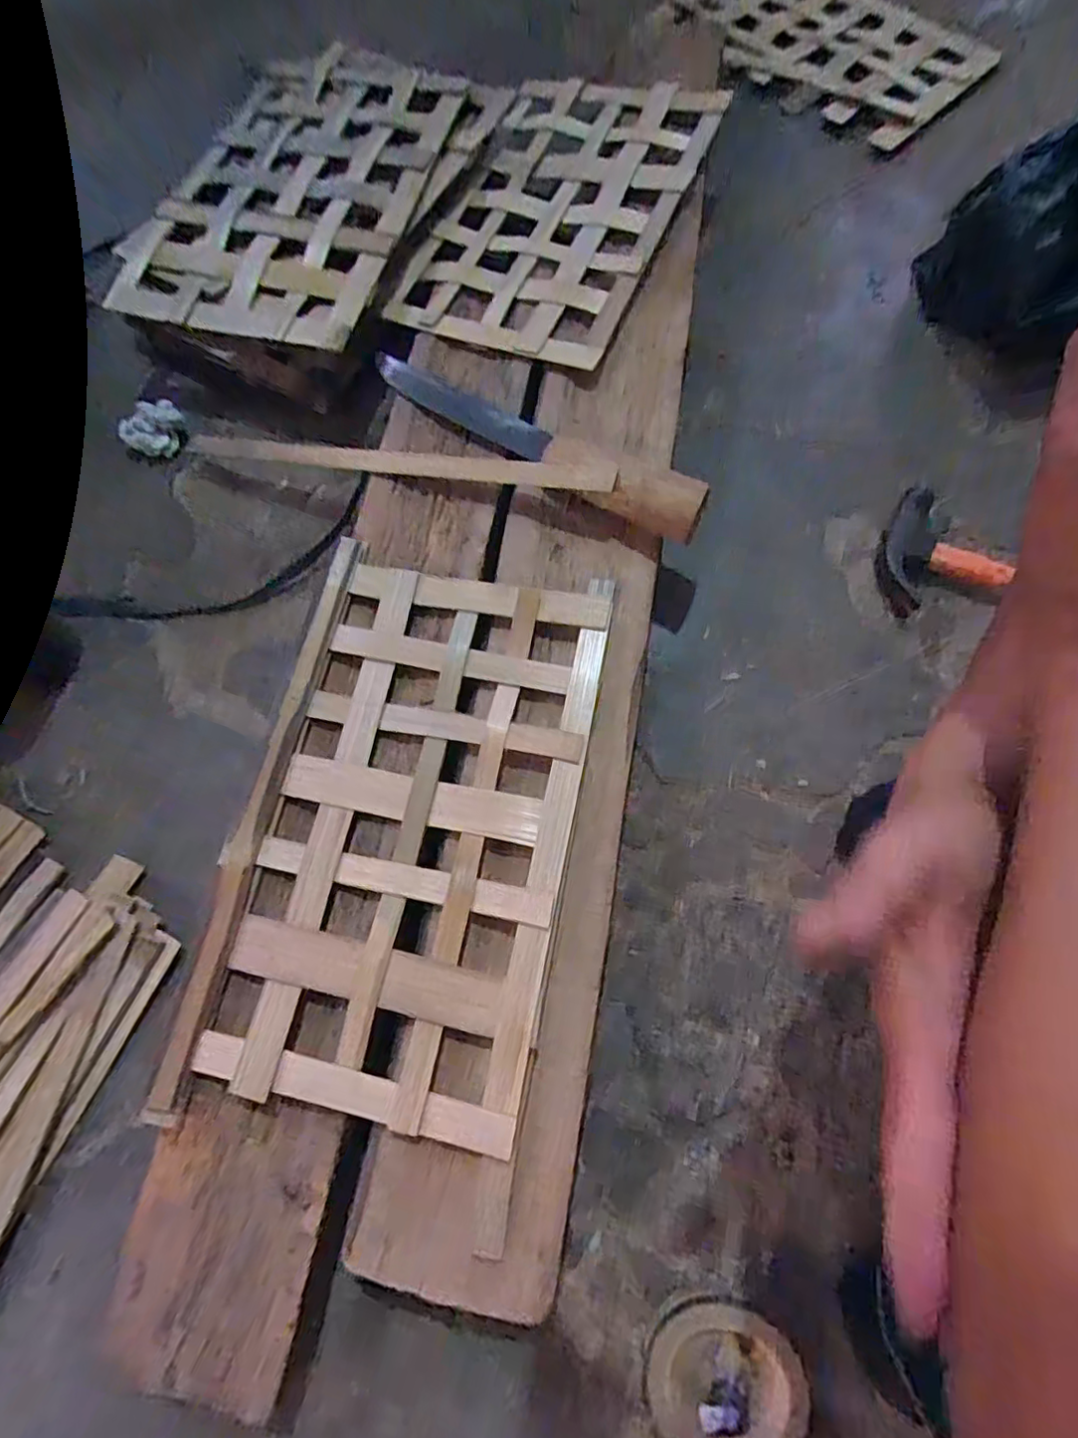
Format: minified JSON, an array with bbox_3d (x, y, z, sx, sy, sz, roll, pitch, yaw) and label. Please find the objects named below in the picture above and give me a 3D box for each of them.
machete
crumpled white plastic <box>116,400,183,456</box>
[{"bbox_3d":[-0.017,-0.221,0.472,0.318,0.040,0.052,33,76,12],"label":"machete"},{"bbox_3d":[-0.362,-0.272,0.566,0.050,0.023,0.045,12,74,6],"label":"crumpled white plastic"}]

